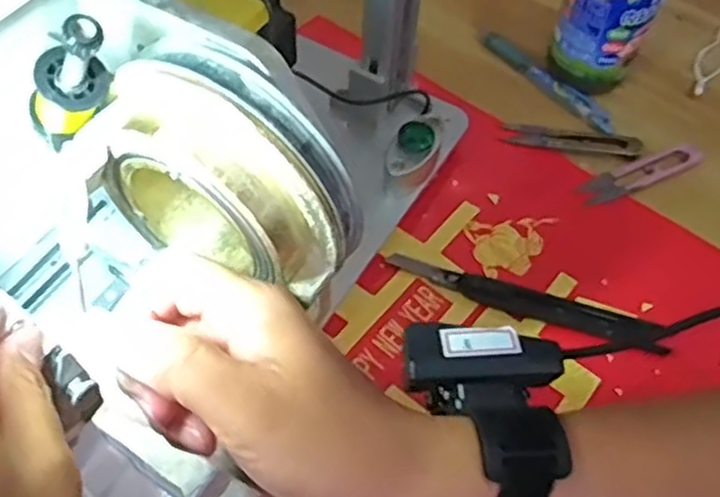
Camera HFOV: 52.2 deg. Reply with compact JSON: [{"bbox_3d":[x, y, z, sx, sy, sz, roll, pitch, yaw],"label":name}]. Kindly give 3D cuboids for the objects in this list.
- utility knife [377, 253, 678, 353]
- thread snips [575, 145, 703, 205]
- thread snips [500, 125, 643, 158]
[{"bbox_3d":[0.103,0.032,0.460,0.174,0.014,0.018,16,57,9],"label":"utility knife"},{"bbox_3d":[0.200,-0.053,0.516,0.097,0.006,0.023,-18,58,-14],"label":"thread snips"},{"bbox_3d":[0.155,-0.080,0.536,0.096,0.004,0.023,6,56,2],"label":"thread snips"}]

